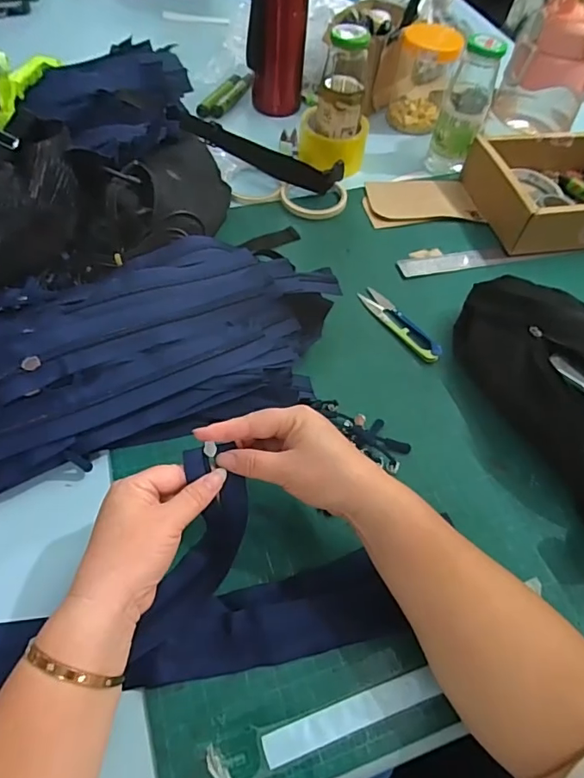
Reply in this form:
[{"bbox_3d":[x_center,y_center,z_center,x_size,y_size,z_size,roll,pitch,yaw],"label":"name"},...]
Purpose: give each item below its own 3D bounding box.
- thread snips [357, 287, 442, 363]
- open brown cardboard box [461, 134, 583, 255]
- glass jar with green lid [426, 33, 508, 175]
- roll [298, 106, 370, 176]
[{"bbox_3d":[0.120,-0.073,0.552,0.032,0.009,0.118,-28,64,-21],"label":"thread snips"},{"bbox_3d":[0.375,-0.266,0.668,0.249,0.076,0.173,-6,58,-9],"label":"open brown cardboard box"},{"bbox_3d":[0.235,-0.384,0.670,0.061,0.156,0.062,19,57,7],"label":"glass jar with green lid"},{"bbox_3d":[0.055,-0.353,0.704,0.087,0.060,0.090,-32,65,-23],"label":"roll"}]

